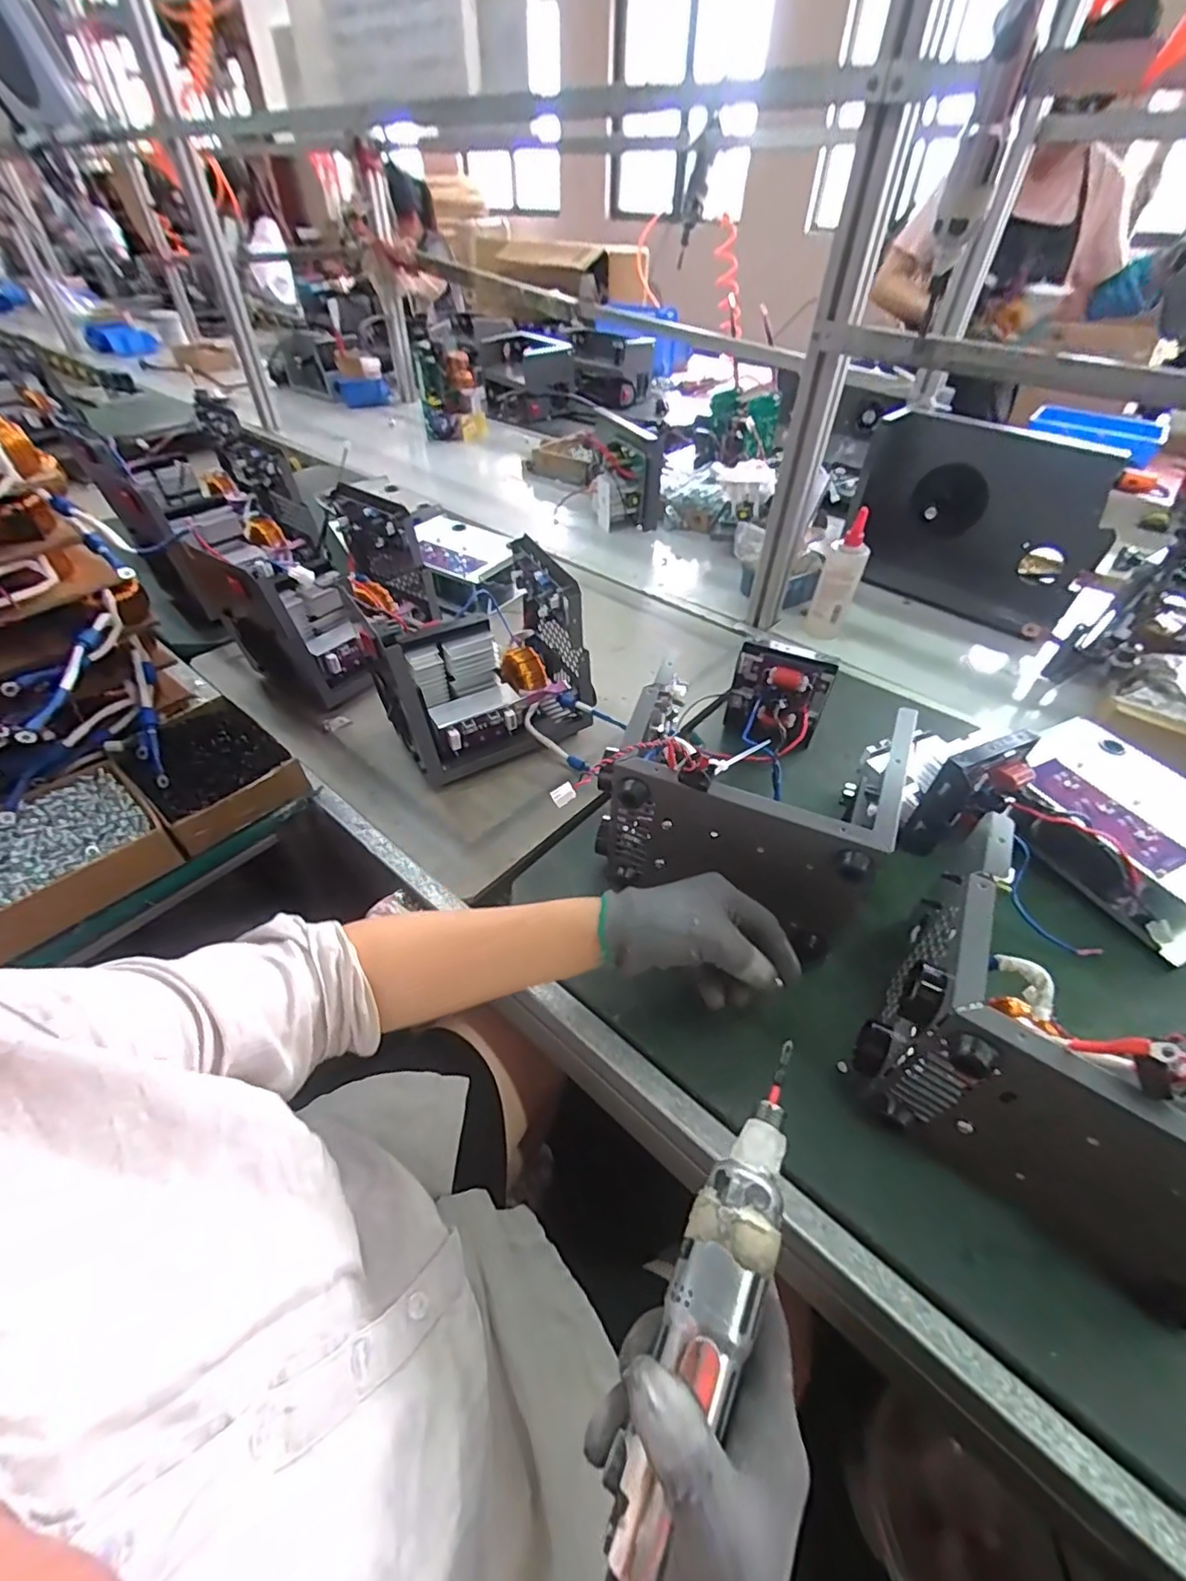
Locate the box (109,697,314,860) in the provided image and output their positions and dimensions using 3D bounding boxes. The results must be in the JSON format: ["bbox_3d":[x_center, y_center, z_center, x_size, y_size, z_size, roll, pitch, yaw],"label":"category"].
[{"bbox_3d":[-0.412,-0.024,0.626,0.176,0.055,0.129,34,54,28],"label":"box"}]

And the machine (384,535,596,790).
[{"bbox_3d":[-0.127,-0.142,0.657,0.224,0.184,0.160,-20,49,-19],"label":"machine"}]

